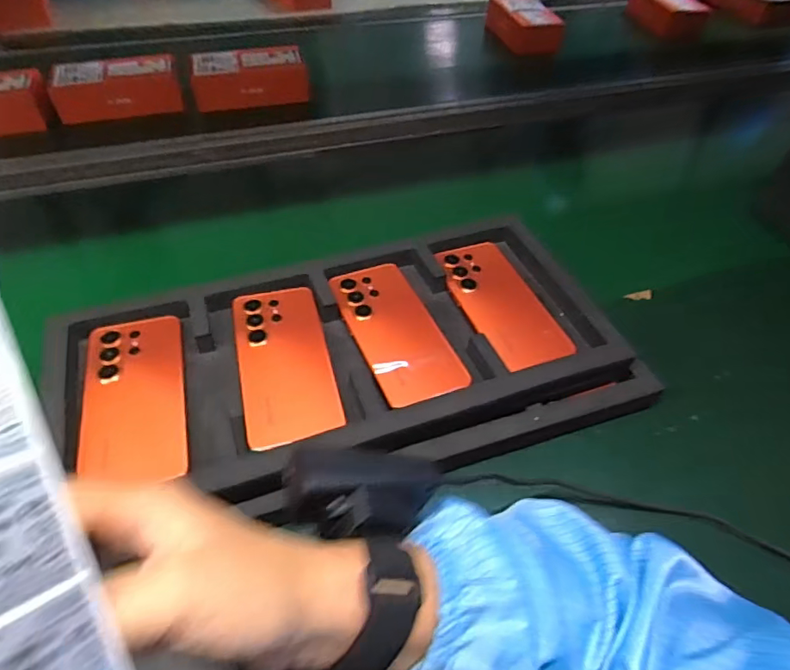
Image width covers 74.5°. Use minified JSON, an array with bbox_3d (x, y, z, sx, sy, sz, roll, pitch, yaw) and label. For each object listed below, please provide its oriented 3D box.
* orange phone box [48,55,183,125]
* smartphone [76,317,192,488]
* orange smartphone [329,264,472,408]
[{"bbox_3d":[-0.450,-0.410,0.852,0.195,0.053,0.095,-14,51,-14],"label":"orange phone box"},{"bbox_3d":[-0.216,0.048,0.431,0.077,0.008,0.163,-12,51,-13],"label":"smartphone"},{"bbox_3d":[0.000,-0.006,0.489,0.075,0.009,0.166,-16,52,-16],"label":"orange smartphone"}]

